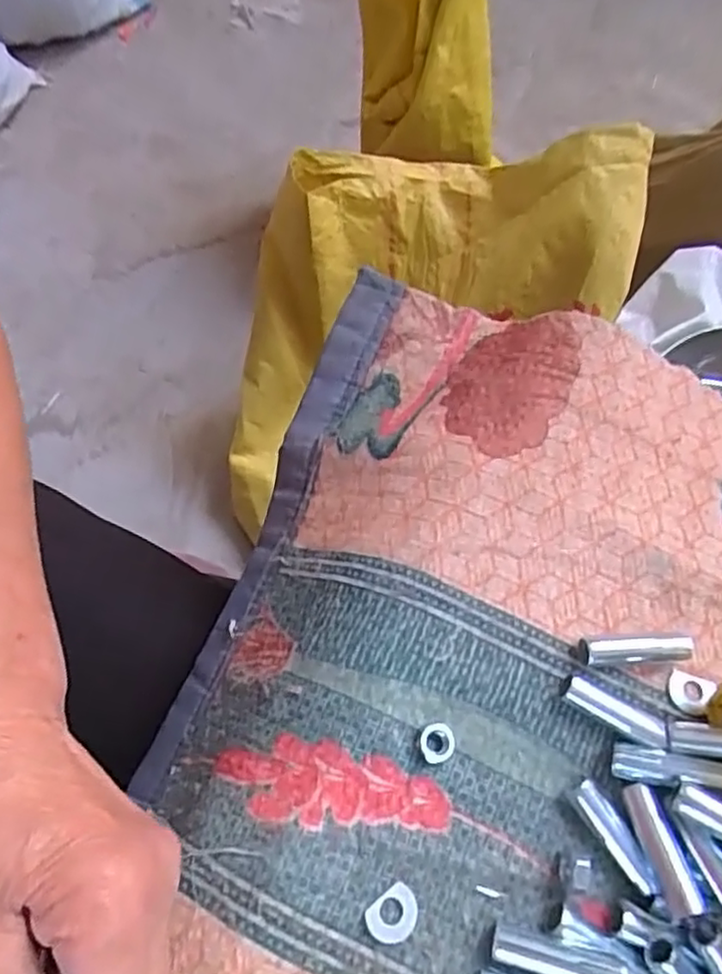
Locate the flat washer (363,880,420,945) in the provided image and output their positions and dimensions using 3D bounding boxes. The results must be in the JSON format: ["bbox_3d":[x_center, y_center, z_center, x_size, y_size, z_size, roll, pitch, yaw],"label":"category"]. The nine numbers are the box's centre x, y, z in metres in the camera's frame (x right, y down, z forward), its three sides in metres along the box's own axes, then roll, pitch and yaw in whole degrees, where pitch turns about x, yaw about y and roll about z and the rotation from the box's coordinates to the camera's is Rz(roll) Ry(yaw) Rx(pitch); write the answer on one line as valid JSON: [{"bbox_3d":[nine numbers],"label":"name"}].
[{"bbox_3d":[0.011,0.146,0.235,0.018,0.004,0.015,-32,75,-17],"label":"flat washer"}]

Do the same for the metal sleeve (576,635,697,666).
[{"bbox_3d":[0.108,0.064,0.270,0.044,0.009,0.010,0,68,-6],"label":"metal sleeve"}]

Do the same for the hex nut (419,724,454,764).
[{"bbox_3d":[0.028,0.095,0.255,0.013,0.006,0.013,-19,71,-13],"label":"hex nut"}]

